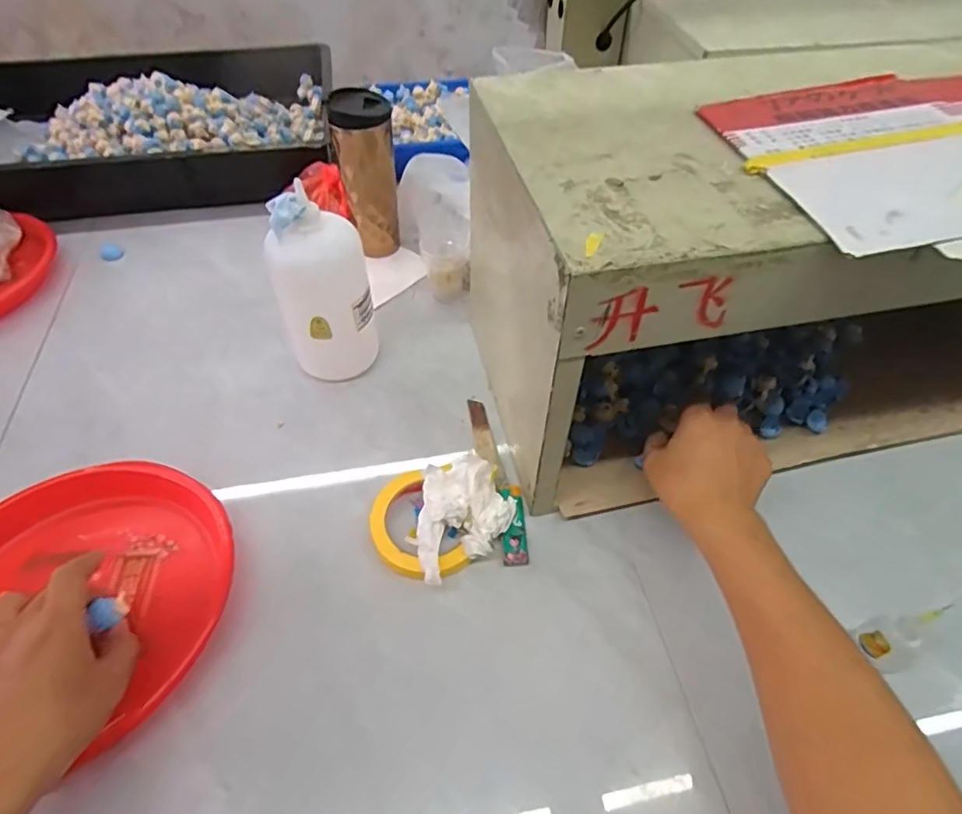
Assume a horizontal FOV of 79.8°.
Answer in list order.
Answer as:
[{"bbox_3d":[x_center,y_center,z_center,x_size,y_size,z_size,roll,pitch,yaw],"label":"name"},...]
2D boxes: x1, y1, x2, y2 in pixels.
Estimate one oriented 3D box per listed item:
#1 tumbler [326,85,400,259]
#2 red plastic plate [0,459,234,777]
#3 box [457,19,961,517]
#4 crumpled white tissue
[{"bbox_3d":[-0.144,-0.294,0.747,0.069,0.200,0.065,-6,50,-5],"label":"tumbler"},{"bbox_3d":[-0.338,0.155,0.477,0.251,0.027,0.239,0,50,0],"label":"red plastic plate"},{"bbox_3d":[0.320,-0.136,0.562,0.615,0.293,0.322,-9,50,-8],"label":"box"},{"bbox_3d":[-0.025,0.098,0.521,0.097,0.052,0.086,-27,55,-22],"label":"crumpled white tissue"}]

